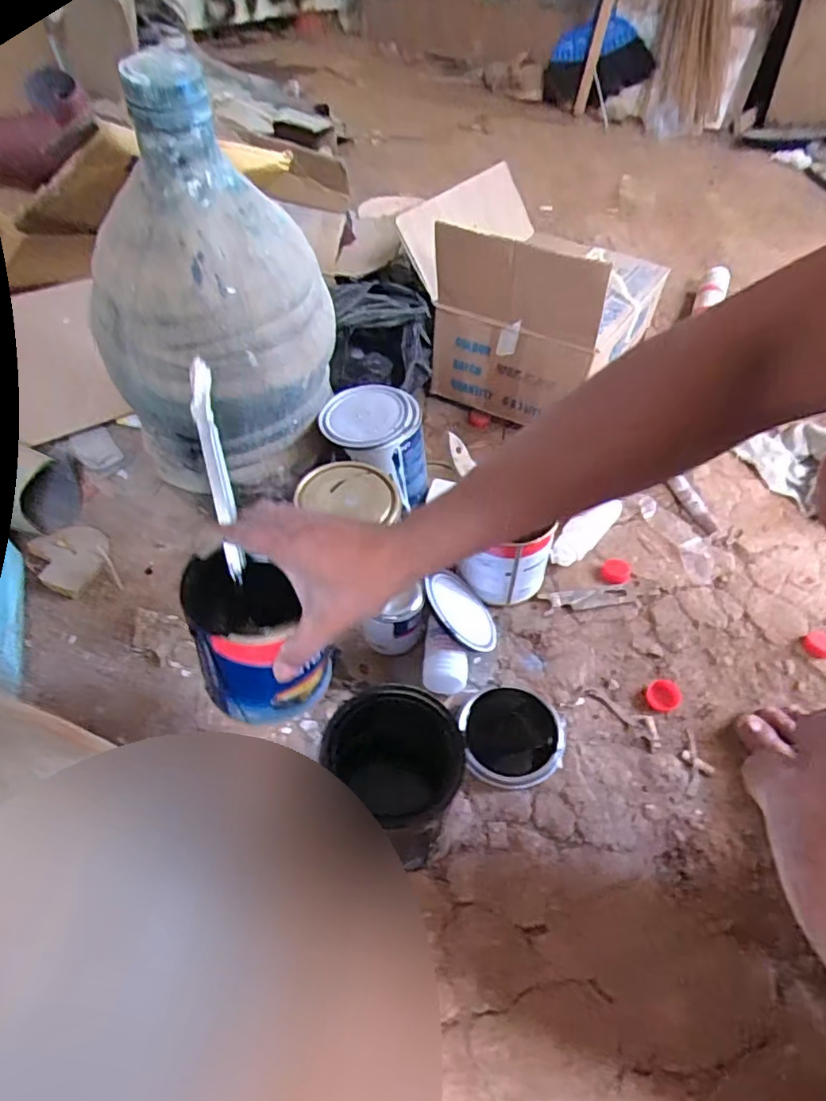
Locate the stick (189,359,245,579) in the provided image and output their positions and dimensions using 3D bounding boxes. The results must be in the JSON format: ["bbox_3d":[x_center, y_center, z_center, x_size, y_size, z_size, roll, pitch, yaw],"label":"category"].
[{"bbox_3d":[-0.152,-0.061,0.451,0.017,0.013,0.171,-11,93,-11],"label":"stick"}]

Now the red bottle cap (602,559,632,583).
[{"bbox_3d":[0.242,0.023,0.694,0.030,0.010,0.037,14,53,7],"label":"red bottle cap"}]

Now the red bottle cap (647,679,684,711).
[{"bbox_3d":[0.262,0.150,0.607,0.033,0.010,0.039,38,59,23],"label":"red bottle cap"}]

